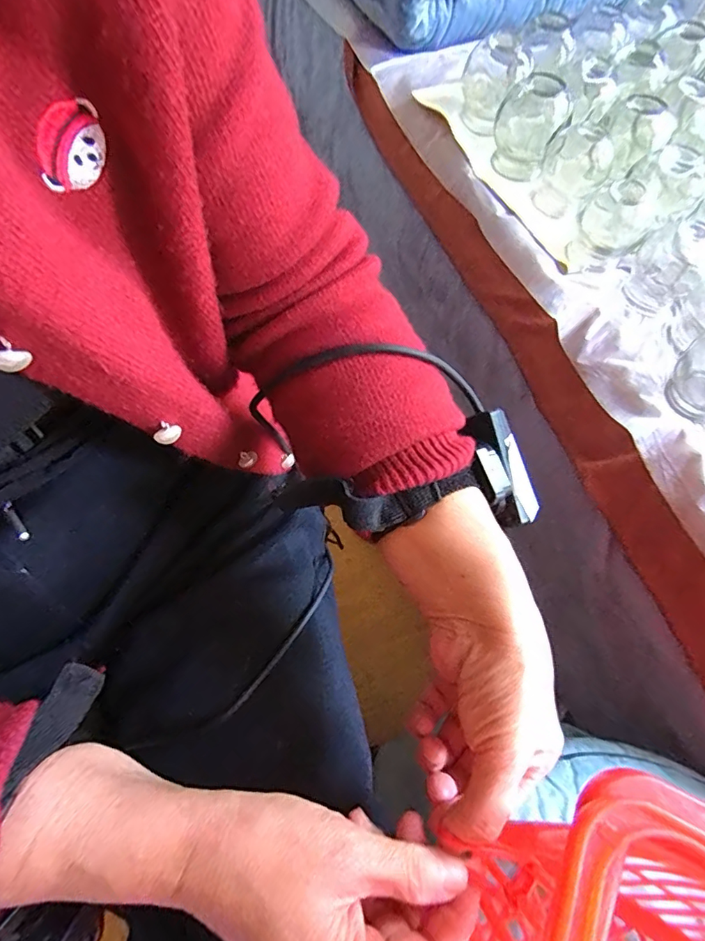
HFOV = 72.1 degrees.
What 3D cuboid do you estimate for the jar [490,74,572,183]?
[{"bbox_3d":[0.179,-0.352,0.497,0.064,0.076,0.064,1,66,-3],"label":"jar"}]

